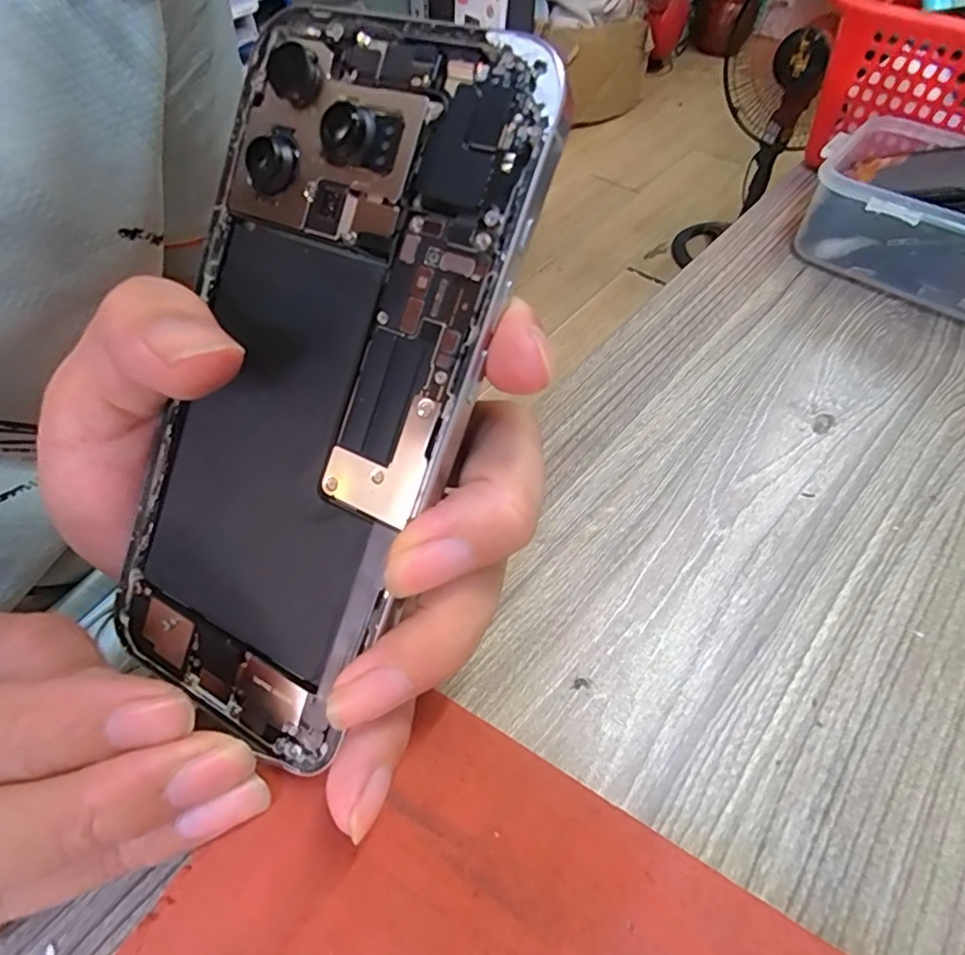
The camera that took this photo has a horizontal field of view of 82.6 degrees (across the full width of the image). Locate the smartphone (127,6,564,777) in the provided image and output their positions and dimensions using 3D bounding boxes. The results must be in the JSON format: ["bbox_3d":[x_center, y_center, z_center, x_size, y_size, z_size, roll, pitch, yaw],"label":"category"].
[{"bbox_3d":[-0.042,-0.017,0.124,0.077,0.005,0.158,26,101,18],"label":"smartphone"}]

